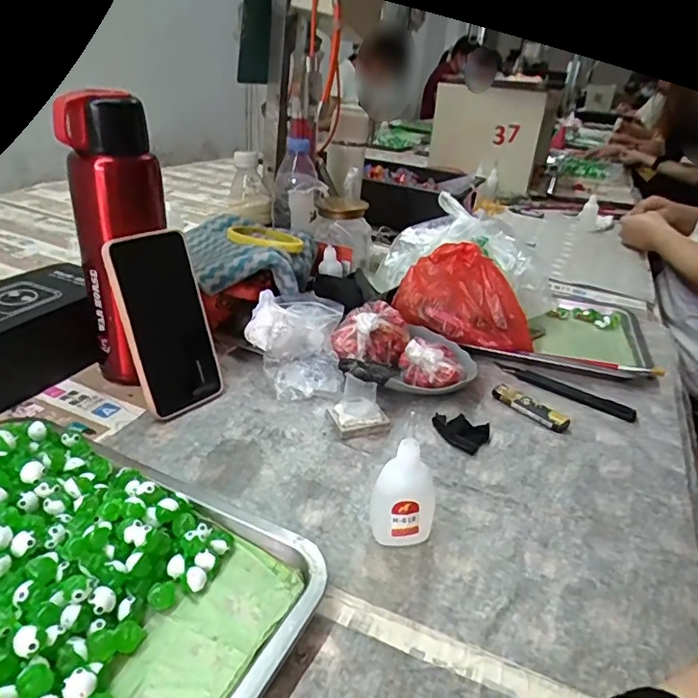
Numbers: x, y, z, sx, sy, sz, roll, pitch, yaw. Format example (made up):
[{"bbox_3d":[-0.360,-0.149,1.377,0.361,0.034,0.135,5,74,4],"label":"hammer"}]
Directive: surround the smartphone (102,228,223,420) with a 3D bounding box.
[{"bbox_3d":[-0.166,-0.022,0.495,0.015,0.164,0.079,2,23,38],"label":"smartphone"}]

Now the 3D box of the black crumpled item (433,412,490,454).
[{"bbox_3d":[0.105,0.074,0.505,0.049,0.013,0.042,26,34,33],"label":"black crumpled item"}]

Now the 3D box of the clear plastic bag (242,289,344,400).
[{"bbox_3d":[-0.058,-0.008,0.572,0.097,0.071,0.110,3,28,-5],"label":"clear plastic bag"}]

